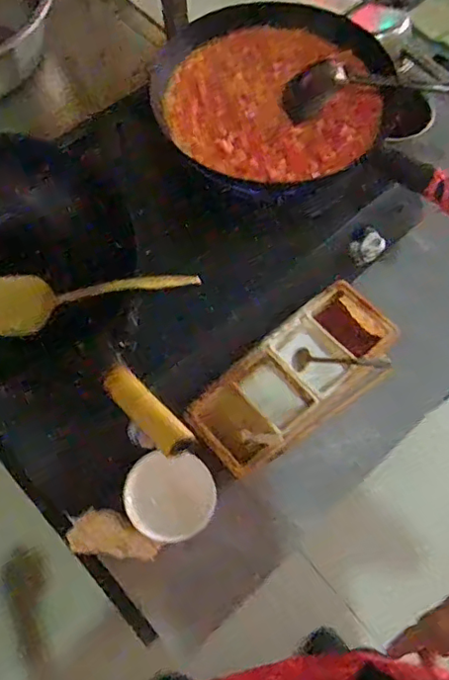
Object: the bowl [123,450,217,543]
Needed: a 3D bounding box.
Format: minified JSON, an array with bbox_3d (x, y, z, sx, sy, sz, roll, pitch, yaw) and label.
[{"bbox_3d":[-0.069,0.204,0.739,0.120,0.041,0.112,2,66,0],"label":"bowl"}]

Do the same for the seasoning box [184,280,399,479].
[{"bbox_3d":[0.104,0.050,0.784,0.310,0.062,0.131,-36,71,-15],"label":"seasoning box"}]

